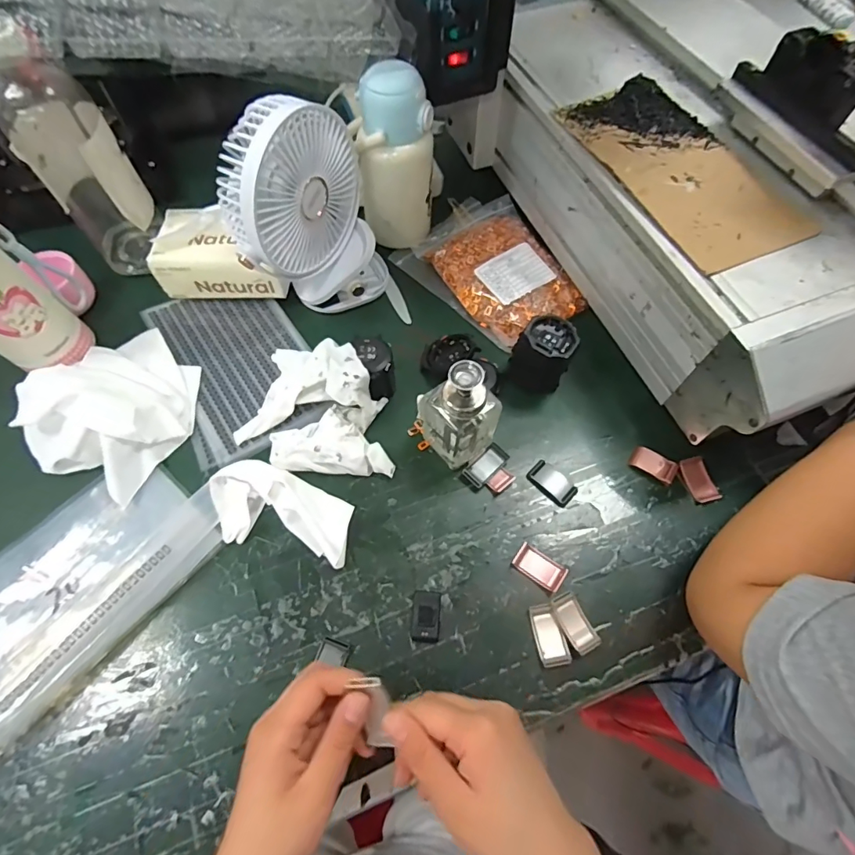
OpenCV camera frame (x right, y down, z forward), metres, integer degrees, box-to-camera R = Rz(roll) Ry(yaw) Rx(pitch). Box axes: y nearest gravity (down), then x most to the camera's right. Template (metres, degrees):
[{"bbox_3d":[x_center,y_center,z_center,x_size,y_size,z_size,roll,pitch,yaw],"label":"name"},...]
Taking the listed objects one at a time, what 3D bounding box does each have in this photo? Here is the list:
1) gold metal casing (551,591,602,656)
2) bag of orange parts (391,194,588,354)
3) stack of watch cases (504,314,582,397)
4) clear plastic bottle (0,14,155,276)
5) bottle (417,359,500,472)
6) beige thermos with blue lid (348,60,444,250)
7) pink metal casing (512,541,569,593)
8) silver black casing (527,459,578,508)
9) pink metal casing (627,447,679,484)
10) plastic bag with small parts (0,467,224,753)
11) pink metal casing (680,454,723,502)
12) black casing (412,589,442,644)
[{"bbox_3d":[0.123,0.164,0.384,0.024,0.010,0.046,-25,67,-12],"label":"gold metal casing"},{"bbox_3d":[0.084,-0.200,0.556,0.160,0.031,0.219,-39,70,-17],"label":"bag of orange parts"},{"bbox_3d":[0.115,-0.071,0.469,0.061,0.067,0.060,20,66,9],"label":"stack of watch cases"},{"bbox_3d":[-0.347,-0.262,0.465,0.082,0.229,0.087,-35,69,-16],"label":"clear plastic bottle"},{"bbox_3d":[0.029,-0.014,0.412,0.053,0.121,0.057,-36,69,-16],"label":"bottle"},{"bbox_3d":[-0.030,-0.294,0.516,0.096,0.175,0.070,-16,65,-8],"label":"beige thermos with blue lid"},{"bbox_3d":[0.099,0.124,0.407,0.045,0.006,0.024,33,68,14],"label":"pink metal casing"},{"bbox_3d":[0.121,0.053,0.443,0.046,0.004,0.030,39,70,17],"label":"silver black casing"},{"bbox_3d":[0.223,0.036,0.453,0.042,0.008,0.023,31,68,14],"label":"pink metal casing"},{"bbox_3d":[-0.305,0.135,0.394,0.130,0.018,0.238,39,70,17],"label":"plastic bag with small parts"},{"bbox_3d":[0.262,0.051,0.445,0.026,0.005,0.044,-13,65,-6],"label":"pink metal casing"},{"bbox_3d":[0.000,0.159,0.388,0.023,0.008,0.040,6,64,2],"label":"black casing"}]

